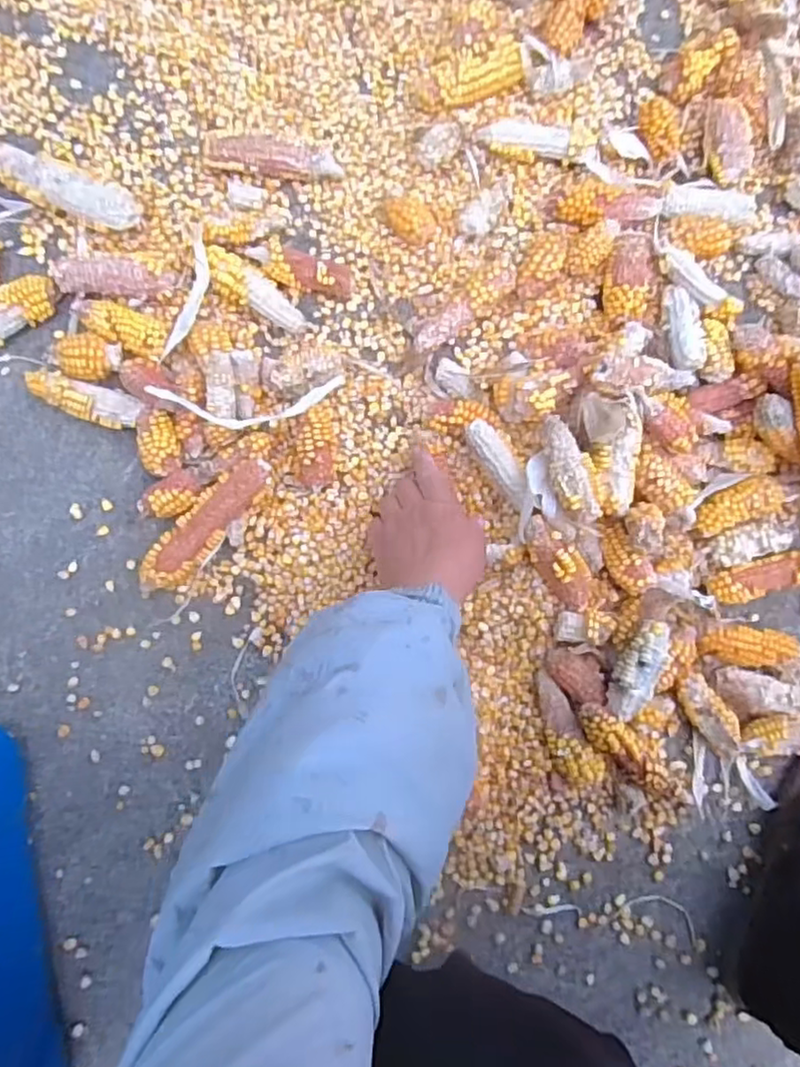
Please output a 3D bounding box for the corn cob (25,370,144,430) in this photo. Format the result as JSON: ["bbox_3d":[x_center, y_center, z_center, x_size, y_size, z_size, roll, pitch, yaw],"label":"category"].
[{"bbox_3d":[-0.267,-0.112,0.562,0.097,0.027,0.030,17,82,-2],"label":"corn cob"}]

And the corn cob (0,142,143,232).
[{"bbox_3d":[-0.291,-0.301,0.572,0.147,0.035,0.042,25,82,-1],"label":"corn cob"}]

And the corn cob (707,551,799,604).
[{"bbox_3d":[0.326,0.038,0.589,0.106,0.028,0.032,-15,85,-6],"label":"corn cob"}]

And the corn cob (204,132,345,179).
[{"bbox_3d":[-0.114,-0.333,0.589,0.121,0.029,0.025,8,83,-3],"label":"corn cob"}]

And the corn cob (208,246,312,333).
[{"bbox_3d":[-0.126,-0.212,0.580,0.101,0.034,0.035,33,82,0],"label":"corn cob"}]

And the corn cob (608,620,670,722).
[{"bbox_3d":[0.196,0.112,0.543,0.032,0.031,0.082,24,82,-1],"label":"corn cob"}]

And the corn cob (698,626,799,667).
[{"bbox_3d":[0.306,0.100,0.584,0.086,0.037,0.031,6,83,-3],"label":"corn cob"}]

